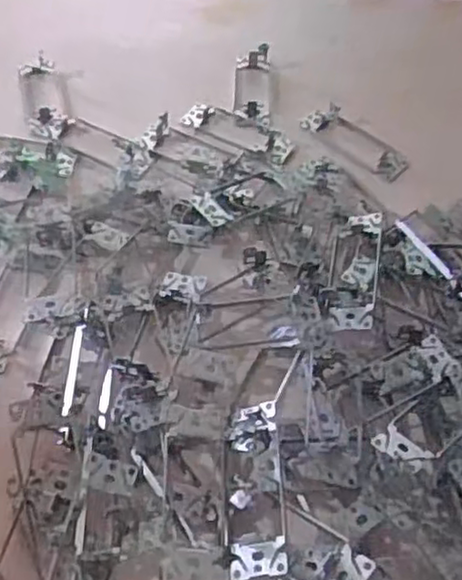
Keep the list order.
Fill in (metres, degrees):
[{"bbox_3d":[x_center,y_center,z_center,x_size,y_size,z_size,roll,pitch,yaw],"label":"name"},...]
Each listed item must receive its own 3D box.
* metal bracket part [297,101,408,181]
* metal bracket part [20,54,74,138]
[{"bbox_3d":[0.112,-0.140,0.627,0.044,0.022,0.106,-34,63,-28],"label":"metal bracket part"},{"bbox_3d":[-0.174,-0.181,0.646,0.041,0.017,0.111,-11,54,-14],"label":"metal bracket part"}]

